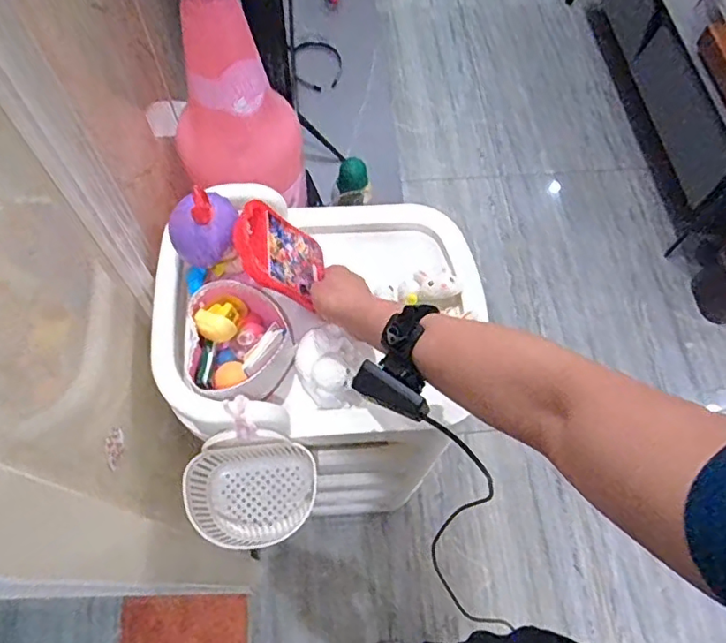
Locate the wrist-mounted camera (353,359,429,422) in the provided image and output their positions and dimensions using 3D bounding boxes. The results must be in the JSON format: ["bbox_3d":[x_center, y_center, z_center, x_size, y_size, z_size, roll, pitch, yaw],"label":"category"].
[{"bbox_3d":[0.025,0.065,0.512,0.073,0.025,0.024,35,68,13],"label":"wrist-mounted camera"}]

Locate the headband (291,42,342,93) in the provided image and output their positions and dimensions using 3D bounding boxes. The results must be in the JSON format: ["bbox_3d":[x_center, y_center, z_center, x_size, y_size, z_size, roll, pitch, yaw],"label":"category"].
[{"bbox_3d":[-0.106,-0.613,1.363,0.147,0.021,0.111,-32,112,-29],"label":"headband"}]

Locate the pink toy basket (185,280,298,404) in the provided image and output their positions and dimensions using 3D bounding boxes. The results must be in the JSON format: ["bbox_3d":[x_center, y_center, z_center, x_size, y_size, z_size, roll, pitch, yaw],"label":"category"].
[{"bbox_3d":[-0.130,0.032,0.621,0.106,0.073,0.134,-3,65,-5],"label":"pink toy basket"}]

